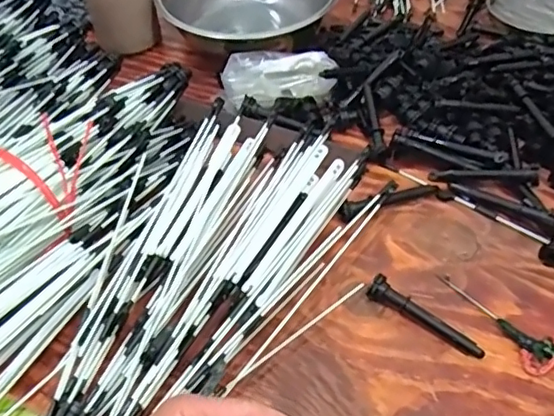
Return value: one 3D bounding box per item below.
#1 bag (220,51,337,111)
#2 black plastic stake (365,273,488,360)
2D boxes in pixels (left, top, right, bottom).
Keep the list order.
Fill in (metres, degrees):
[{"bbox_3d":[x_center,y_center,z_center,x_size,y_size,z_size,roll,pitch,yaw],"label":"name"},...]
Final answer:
[{"bbox_3d":[0.002,-0.135,0.621,0.116,0.032,0.064,1,46,5],"label":"bag"},{"bbox_3d":[0.111,0.079,0.431,0.090,0.021,0.018,26,53,25],"label":"black plastic stake"}]

